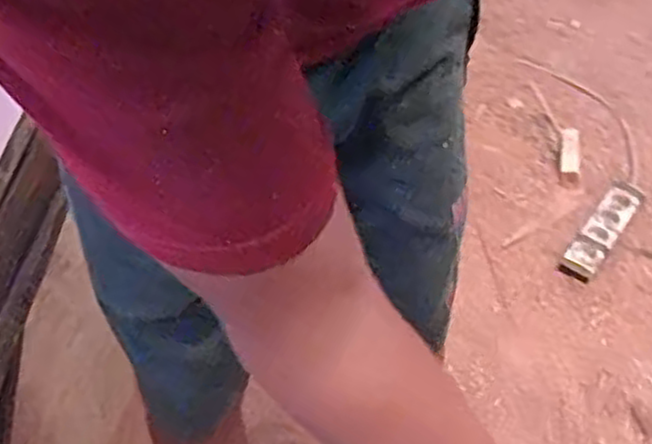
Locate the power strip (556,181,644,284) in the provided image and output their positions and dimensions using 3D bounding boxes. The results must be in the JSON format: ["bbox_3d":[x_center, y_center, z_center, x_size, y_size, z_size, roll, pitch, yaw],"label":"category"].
[{"bbox_3d":[0.508,0.014,1.407,0.065,0.046,0.217,27,56,27],"label":"power strip"}]

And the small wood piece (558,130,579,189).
[{"bbox_3d":[0.495,-0.135,1.559,0.038,0.014,0.159,6,49,12],"label":"small wood piece"}]

